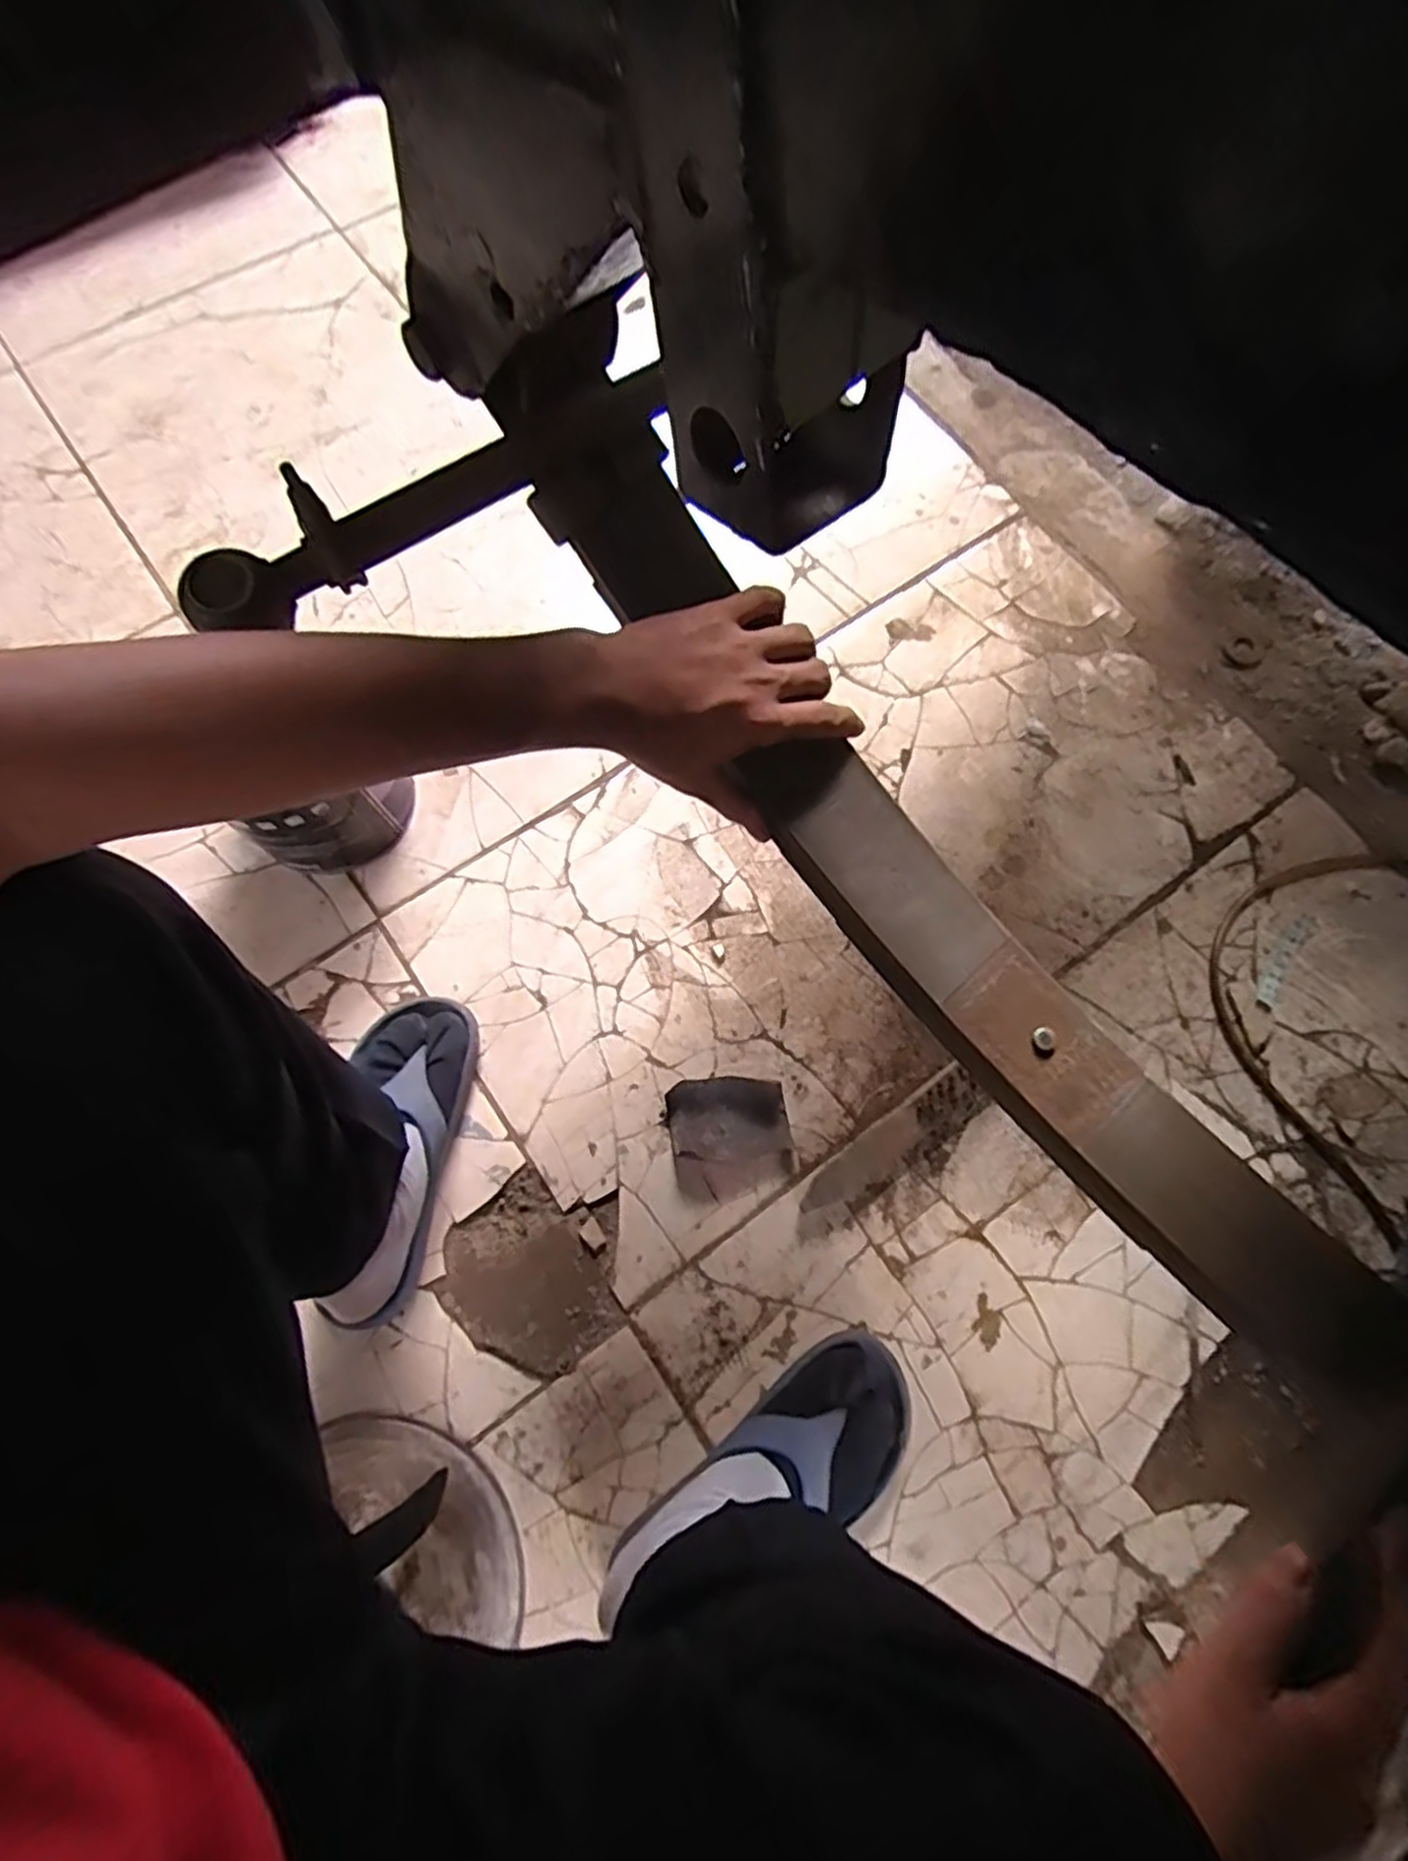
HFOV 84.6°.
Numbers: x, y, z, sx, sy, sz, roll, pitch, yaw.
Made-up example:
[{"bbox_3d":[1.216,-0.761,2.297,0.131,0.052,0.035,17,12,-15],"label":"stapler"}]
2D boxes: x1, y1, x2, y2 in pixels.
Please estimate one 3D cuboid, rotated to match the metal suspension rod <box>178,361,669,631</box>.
[{"bbox_3d":[-0.123,-0.205,0.355,0.239,0.036,0.023,-33,77,-10],"label":"metal suspension rod"}]

